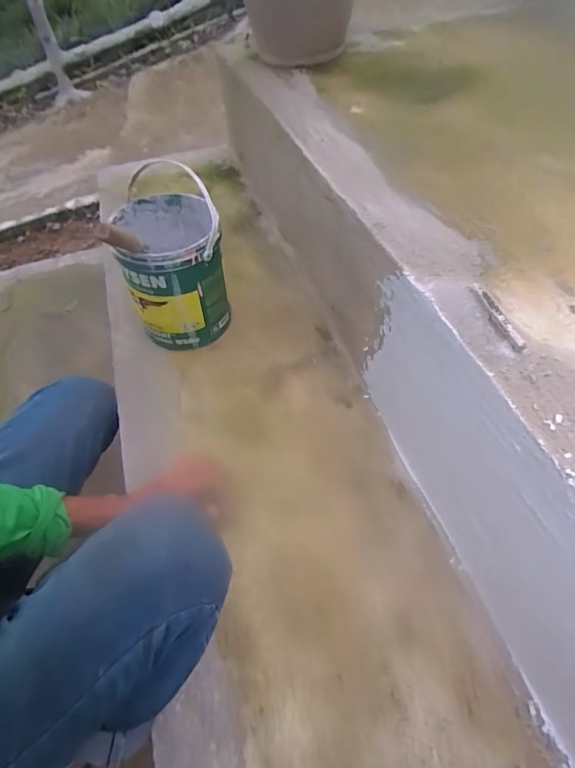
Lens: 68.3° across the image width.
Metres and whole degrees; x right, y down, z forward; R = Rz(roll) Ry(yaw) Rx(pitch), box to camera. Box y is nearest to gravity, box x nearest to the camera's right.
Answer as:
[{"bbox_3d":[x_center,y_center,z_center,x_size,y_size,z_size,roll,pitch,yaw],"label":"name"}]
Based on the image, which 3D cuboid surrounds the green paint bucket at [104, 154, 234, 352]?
[{"bbox_3d":[-0.188,-0.185,0.738,0.164,0.220,0.180,-20,54,-11],"label":"green paint bucket"}]

